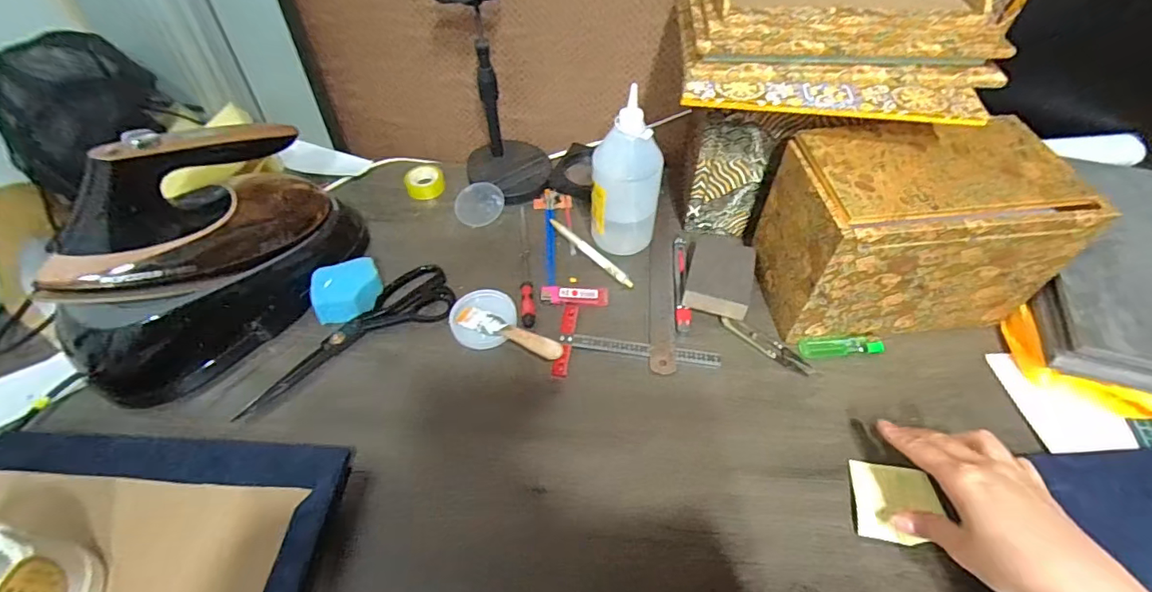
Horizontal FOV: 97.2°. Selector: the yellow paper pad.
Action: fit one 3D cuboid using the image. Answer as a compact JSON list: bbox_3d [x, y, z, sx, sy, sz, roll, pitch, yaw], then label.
[{"bbox_3d":[0.274,0.177,0.433,0.067,0.008,0.065,10,53,8],"label":"yellow paper pad"}]

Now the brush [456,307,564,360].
[{"bbox_3d":[-0.070,0.037,0.528,0.126,0.028,0.028,22,55,17],"label":"brush"}]

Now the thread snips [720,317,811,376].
[{"bbox_3d":[0.198,0.050,0.536,0.099,0.004,0.022,32,59,23],"label":"thread snips"}]

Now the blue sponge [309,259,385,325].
[{"bbox_3d":[-0.249,-0.004,0.555,0.077,0.042,0.052,-31,58,-21],"label":"blue sponge"}]

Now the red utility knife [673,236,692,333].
[{"bbox_3d":[0.122,-0.018,0.588,0.016,0.008,0.141,4,52,3],"label":"red utility knife"}]

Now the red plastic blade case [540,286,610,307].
[{"bbox_3d":[-0.001,0.000,0.575,0.075,0.008,0.025,0,52,1],"label":"red plastic blade case"}]

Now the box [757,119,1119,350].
[{"bbox_3d":[0.328,-0.071,0.515,0.237,0.162,0.150,-5,52,-3],"label":"box"}]

